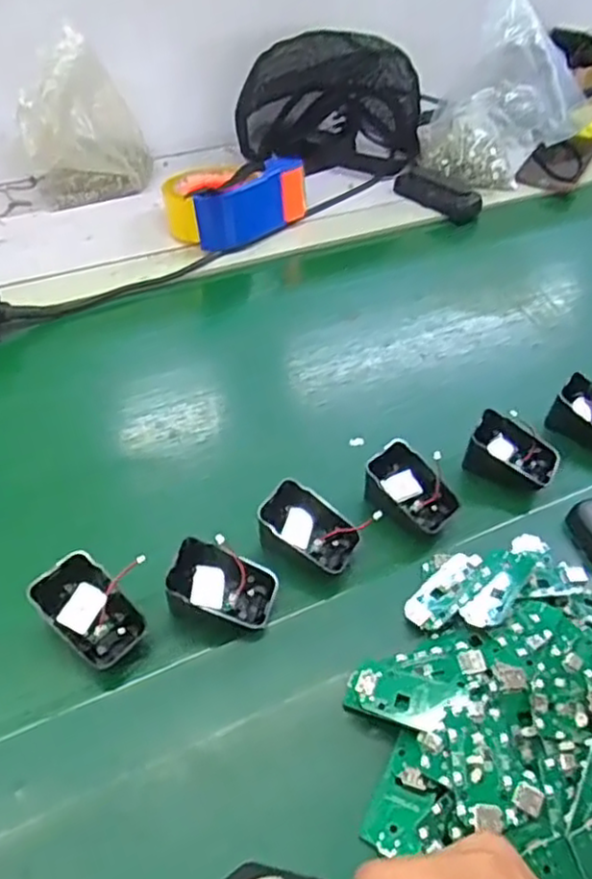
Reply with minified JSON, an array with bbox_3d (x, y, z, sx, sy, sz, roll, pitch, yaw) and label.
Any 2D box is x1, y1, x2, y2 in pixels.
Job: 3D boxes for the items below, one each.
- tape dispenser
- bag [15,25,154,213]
[{"bbox_3d":[-0.071,-0.271,0.782,0.151,0.058,0.091,-22,47,-20],"label":"tape dispenser"},{"bbox_3d":[-0.240,-0.353,0.793,0.136,0.161,0.072,-13,45,-12],"label":"bag"}]

